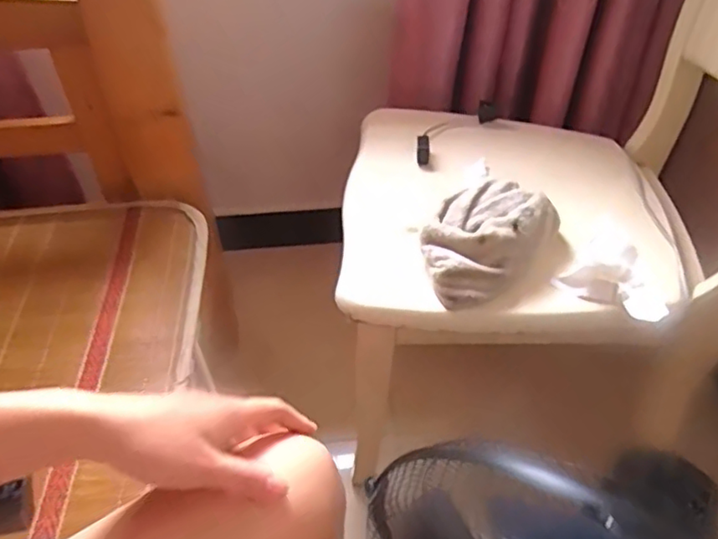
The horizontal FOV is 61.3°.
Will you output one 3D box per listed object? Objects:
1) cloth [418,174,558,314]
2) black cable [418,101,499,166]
[{"bbox_3d":[0.135,-0.037,0.675,0.170,0.059,0.117,-34,53,-31],"label":"cloth"},{"bbox_3d":[0.132,-0.205,0.865,0.172,0.028,0.052,-34,53,-31],"label":"black cable"}]

